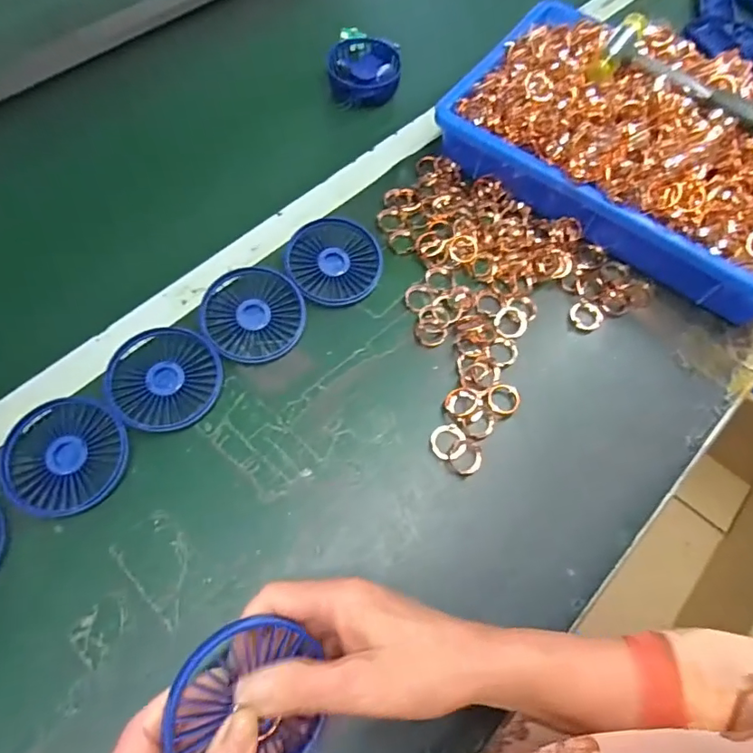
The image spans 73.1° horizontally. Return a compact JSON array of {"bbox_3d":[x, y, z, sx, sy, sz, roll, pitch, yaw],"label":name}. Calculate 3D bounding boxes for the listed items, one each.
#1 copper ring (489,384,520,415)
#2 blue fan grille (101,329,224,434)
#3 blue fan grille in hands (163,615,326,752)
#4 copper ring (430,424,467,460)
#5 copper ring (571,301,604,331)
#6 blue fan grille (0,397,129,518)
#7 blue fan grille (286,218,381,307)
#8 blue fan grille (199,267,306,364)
[{"bbox_3d":[0.107,0.019,0.427,0.026,0.005,0.025,1,65,-2],"label":"copper ring"},{"bbox_3d":[-0.172,0.000,0.416,0.085,0.026,0.084,1,65,-2],"label":"blue fan grille"},{"bbox_3d":[-0.069,0.179,0.274,0.079,0.015,0.086,-5,87,-27],"label":"blue fan grille in hands"},{"bbox_3d":[0.059,0.053,0.412,0.028,0.006,0.028,1,65,-2],"label":"copper ring"},{"bbox_3d":[0.195,-0.056,0.471,0.027,0.006,0.029,0,88,-2],"label":"copper ring"},{"bbox_3d":[-0.236,0.061,0.387,0.084,0.025,0.085,20,65,7],"label":"blue fan grille"},{"bbox_3d":[-0.040,-0.107,0.475,0.084,0.019,0.089,1,65,-2],"label":"blue fan grille"},{"bbox_3d":[-0.109,-0.055,0.450,0.084,0.020,0.089,1,65,-2],"label":"blue fan grille"}]

